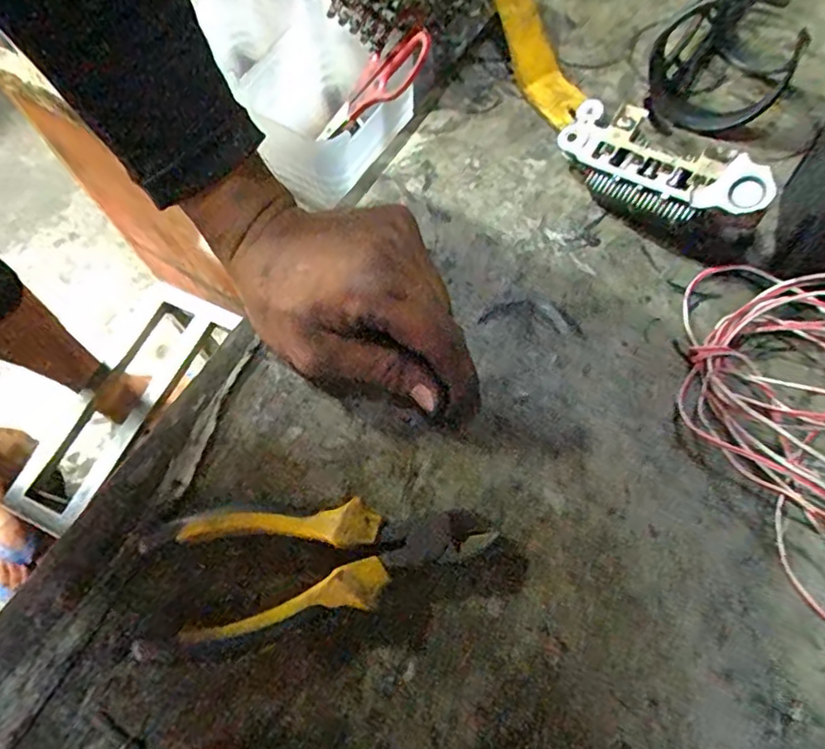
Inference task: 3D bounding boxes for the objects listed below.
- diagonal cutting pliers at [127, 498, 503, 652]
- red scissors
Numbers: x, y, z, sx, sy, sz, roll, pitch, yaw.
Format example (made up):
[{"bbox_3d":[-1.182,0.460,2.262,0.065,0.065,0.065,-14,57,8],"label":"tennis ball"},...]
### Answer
[{"bbox_3d":[-0.046,0.081,0.265,0.151,0.019,0.056,-9,66,-1],"label":"diagonal cutting pliers"},{"bbox_3d":[-0.031,-0.176,0.380,0.112,0.013,0.043,-18,56,46],"label":"red scissors"}]

